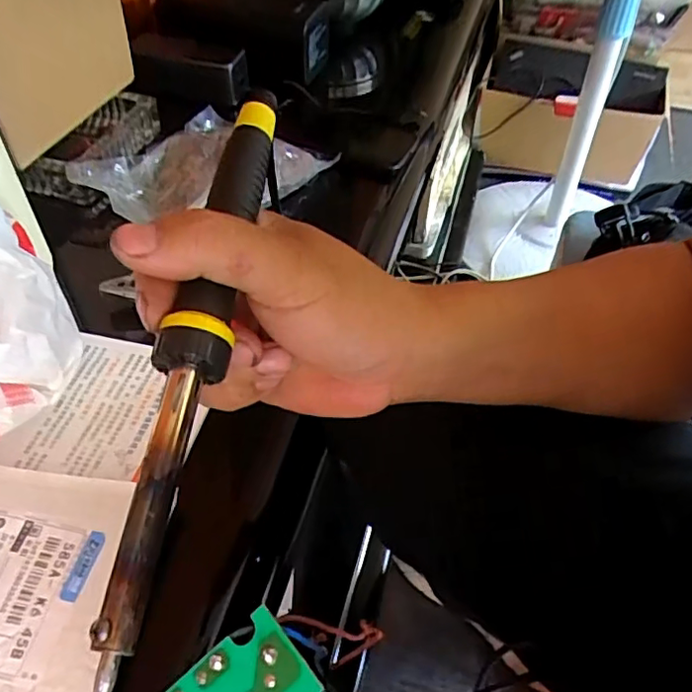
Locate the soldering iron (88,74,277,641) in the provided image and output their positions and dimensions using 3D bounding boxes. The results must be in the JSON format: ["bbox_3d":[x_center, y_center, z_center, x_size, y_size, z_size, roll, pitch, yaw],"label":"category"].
[{"bbox_3d":[-0.050,-0.012,0.207,0.023,0.022,0.207,6,58,3],"label":"soldering iron"}]

